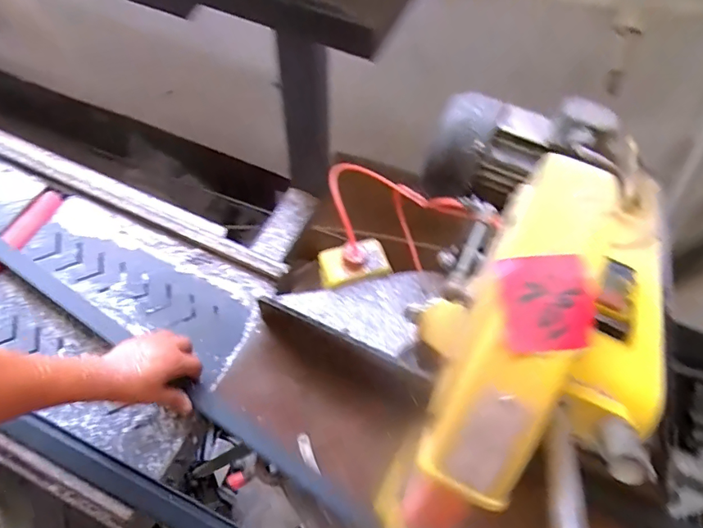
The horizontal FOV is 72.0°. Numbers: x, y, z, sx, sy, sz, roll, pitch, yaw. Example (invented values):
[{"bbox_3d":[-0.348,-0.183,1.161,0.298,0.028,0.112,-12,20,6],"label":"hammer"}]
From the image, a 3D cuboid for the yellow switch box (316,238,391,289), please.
[{"bbox_3d":[0.003,-0.004,0.742,0.106,0.047,0.063,-14,63,-9],"label":"yellow switch box"}]

